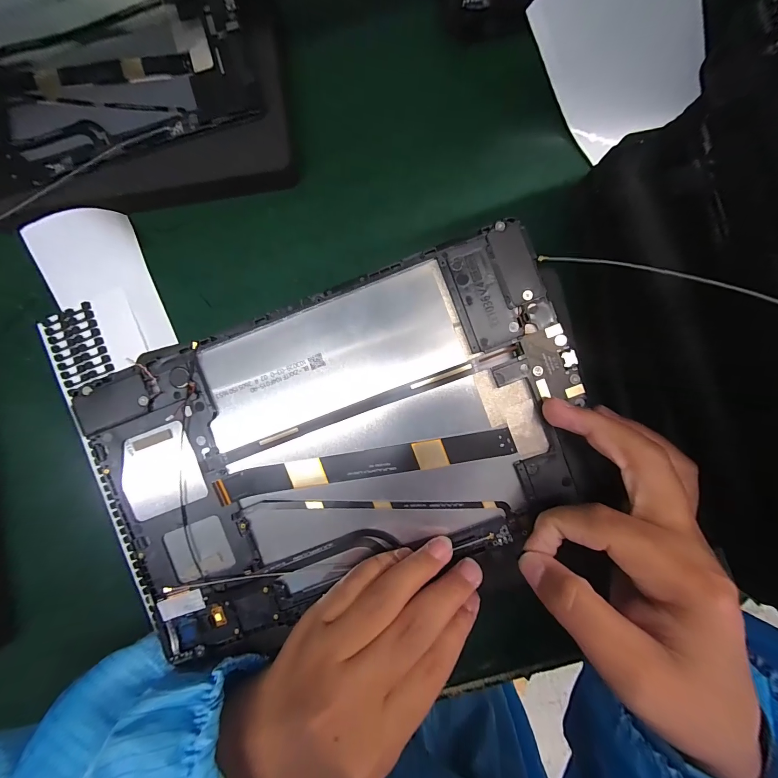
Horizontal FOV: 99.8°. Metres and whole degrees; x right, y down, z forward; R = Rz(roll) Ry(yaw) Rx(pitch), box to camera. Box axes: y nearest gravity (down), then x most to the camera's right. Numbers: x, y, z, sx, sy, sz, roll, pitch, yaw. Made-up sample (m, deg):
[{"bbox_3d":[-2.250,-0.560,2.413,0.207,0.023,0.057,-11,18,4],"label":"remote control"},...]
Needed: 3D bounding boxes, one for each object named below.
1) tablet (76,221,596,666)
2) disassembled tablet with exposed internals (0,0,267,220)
[{"bbox_3d":[-0.023,0.028,0.164,0.236,0.007,0.147,-22,91,3],"label":"tablet"},{"bbox_3d":[-0.219,-0.231,0.230,0.235,0.010,0.152,-18,91,2],"label":"disassembled tablet with exposed internals"}]

